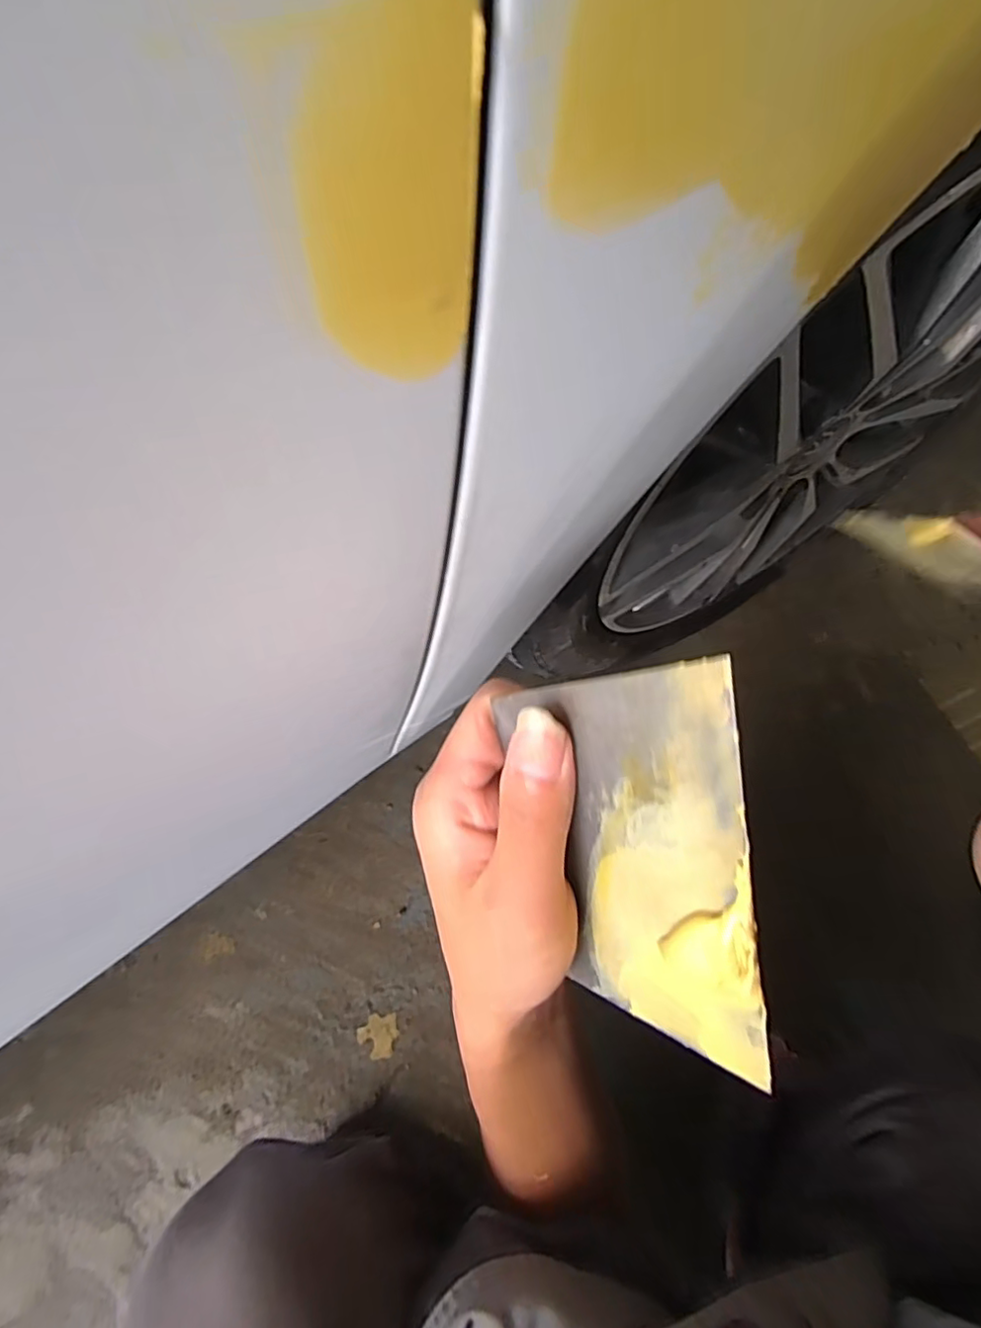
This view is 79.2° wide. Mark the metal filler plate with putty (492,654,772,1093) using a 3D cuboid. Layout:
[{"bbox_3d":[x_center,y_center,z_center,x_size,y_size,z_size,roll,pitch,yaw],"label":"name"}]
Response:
[{"bbox_3d":[0.041,0.059,0.166,0.005,0.066,0.130,-31,115,-38],"label":"metal filler plate with putty"}]

